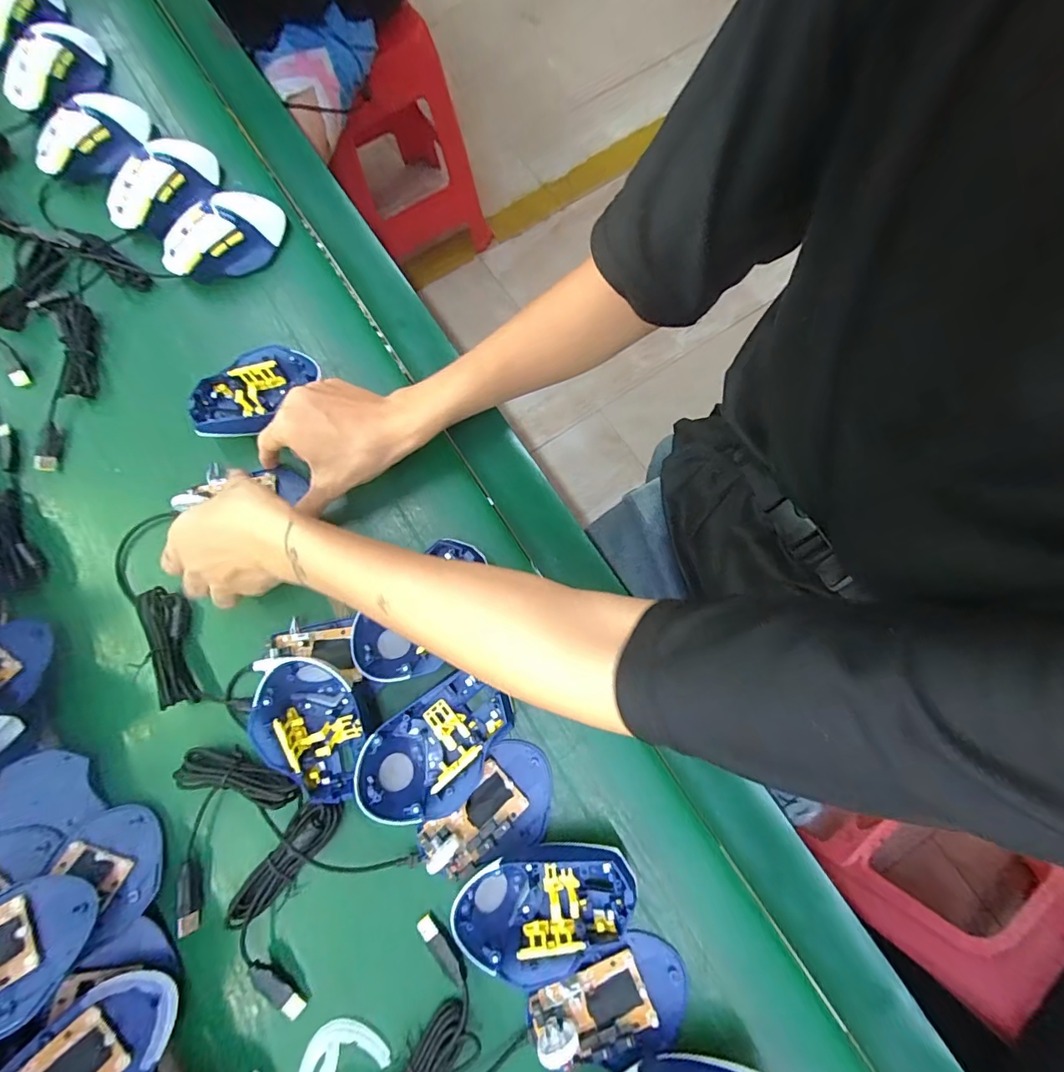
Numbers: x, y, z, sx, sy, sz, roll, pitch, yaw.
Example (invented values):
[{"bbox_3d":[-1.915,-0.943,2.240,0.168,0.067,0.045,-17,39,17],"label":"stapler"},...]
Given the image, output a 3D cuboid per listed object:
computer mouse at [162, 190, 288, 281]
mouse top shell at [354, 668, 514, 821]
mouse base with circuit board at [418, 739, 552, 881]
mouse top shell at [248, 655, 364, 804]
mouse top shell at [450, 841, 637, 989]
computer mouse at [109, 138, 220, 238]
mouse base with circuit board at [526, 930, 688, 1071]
[{"bbox_3d":[-0.307,-0.295,0.460,0.122,0.037,0.058,-24,76,-1],"label":"computer mouse"},{"bbox_3d":[-0.070,0.158,0.345,0.110,0.041,0.075,-36,76,-4],"label":"mouse top shell"},{"bbox_3d":[-0.028,0.205,0.338,0.065,0.022,0.105,42,84,13],"label":"mouse base with circuit board"},{"bbox_3d":[-0.162,0.141,0.344,0.073,0.049,0.113,-18,76,1],"label":"mouse top shell"},{"bbox_3d":[0.012,0.253,0.323,0.122,0.038,0.078,-18,76,1],"label":"mouse top shell"},{"bbox_3d":[-0.378,-0.358,0.478,0.119,0.036,0.065,-37,77,-4],"label":"computer mouse"},{"bbox_3d":[0.052,0.317,0.312,0.108,0.032,0.063,-14,76,2],"label":"mouse base with circuit board"}]

